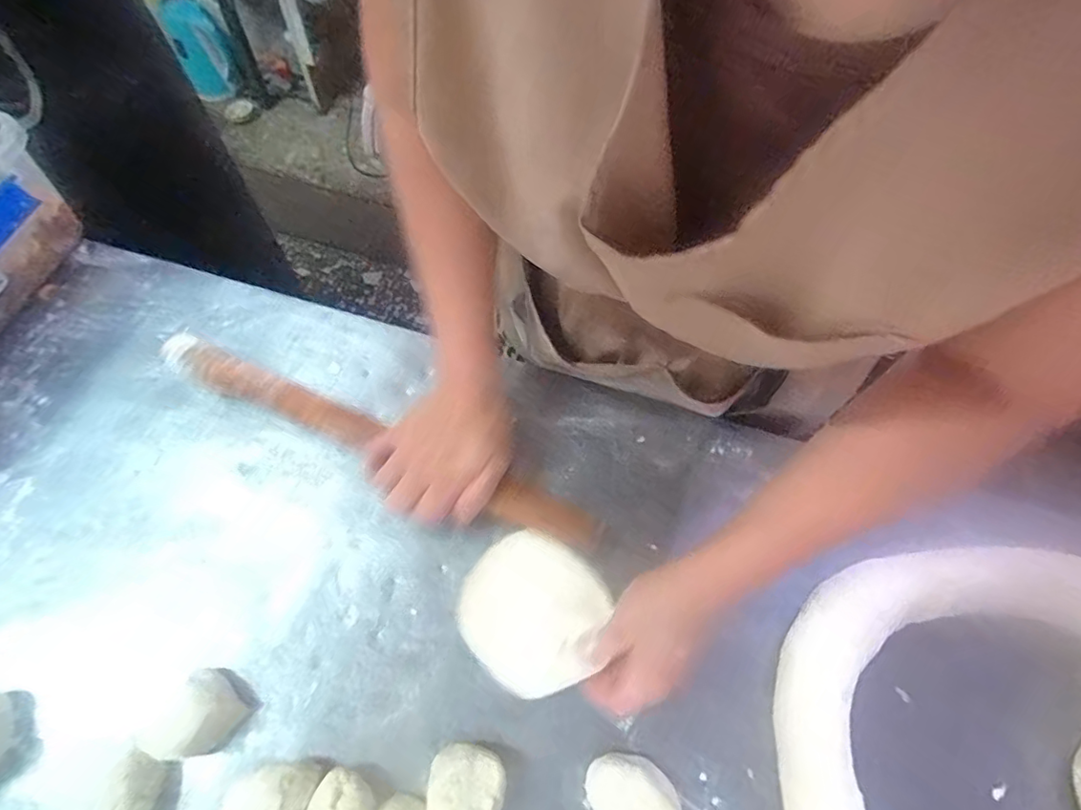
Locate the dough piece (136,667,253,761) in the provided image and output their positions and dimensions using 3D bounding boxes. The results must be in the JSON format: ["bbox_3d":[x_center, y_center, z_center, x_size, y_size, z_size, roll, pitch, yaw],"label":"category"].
[{"bbox_3d":[-0.231,0.209,0.368,0.047,0.035,0.053,28,65,11],"label":"dough piece"}]

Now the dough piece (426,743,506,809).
[{"bbox_3d":[-0.049,0.255,0.364,0.049,0.033,0.050,1,63,-3],"label":"dough piece"}]

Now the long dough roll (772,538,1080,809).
[{"bbox_3d":[0.359,0.221,0.383,0.364,0.066,0.228,10,63,2],"label":"long dough roll"}]

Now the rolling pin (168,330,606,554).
[{"bbox_3d":[-0.139,0.026,0.463,0.403,0.023,0.036,24,64,3],"label":"rolling pin"}]

